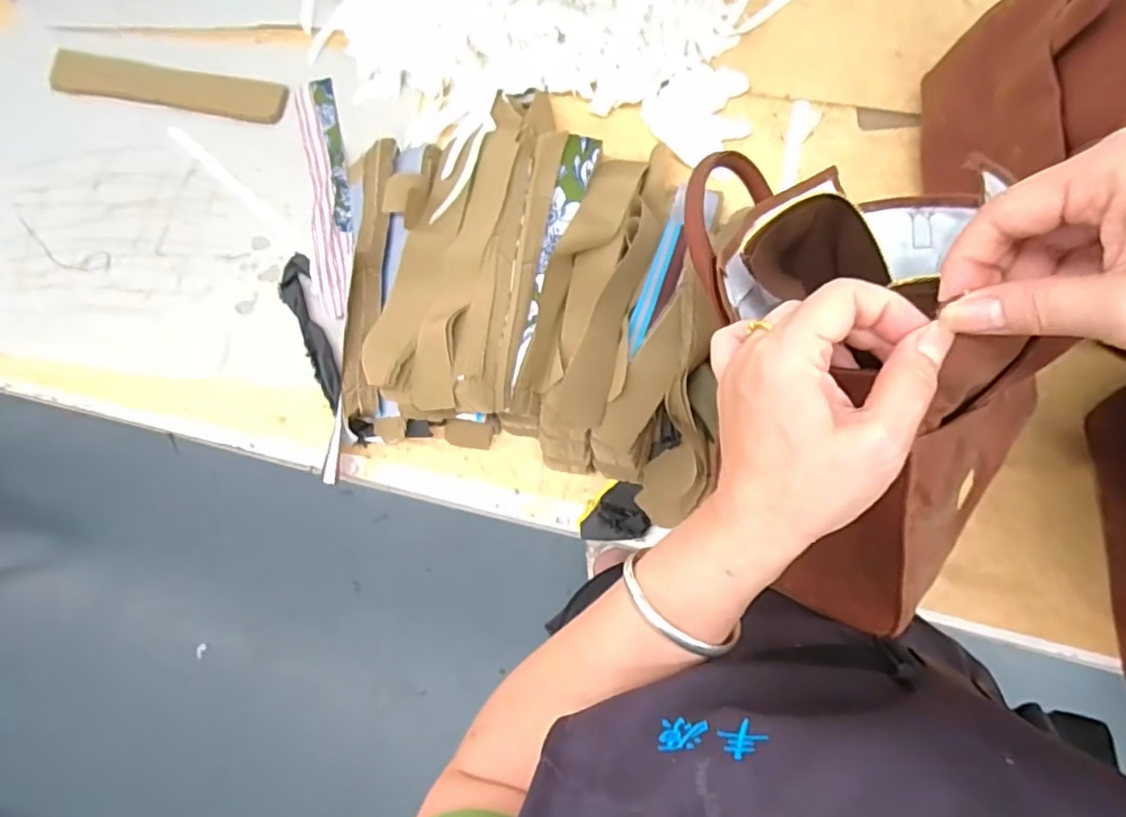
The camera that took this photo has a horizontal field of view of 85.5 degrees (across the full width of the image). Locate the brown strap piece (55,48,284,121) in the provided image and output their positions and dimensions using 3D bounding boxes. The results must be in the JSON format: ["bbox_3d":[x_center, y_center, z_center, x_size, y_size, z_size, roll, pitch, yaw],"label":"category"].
[{"bbox_3d":[-0.412,-0.335,0.635,0.250,0.007,0.042,10,87,2],"label":"brown strap piece"}]

